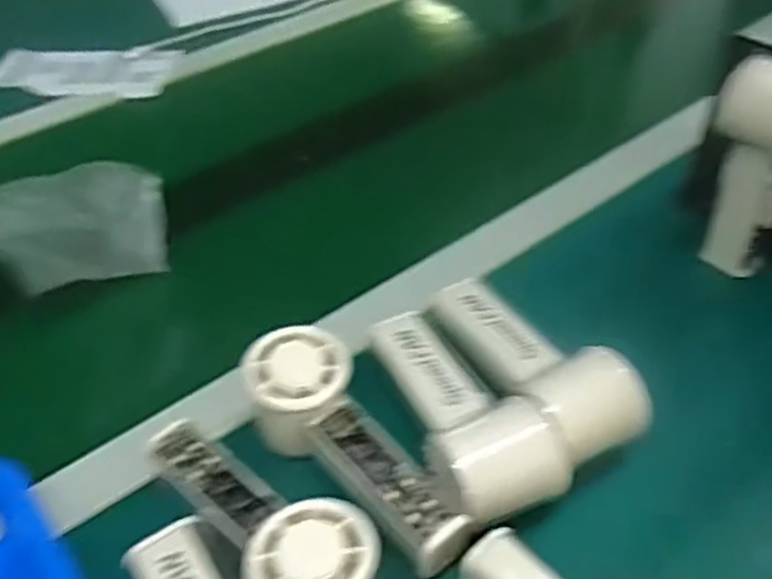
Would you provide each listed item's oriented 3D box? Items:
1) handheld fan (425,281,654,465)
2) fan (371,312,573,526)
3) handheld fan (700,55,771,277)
[{"bbox_3d":[0.086,0.042,0.468,0.063,0.049,0.160,-23,47,-19],"label":"handheld fan"},{"bbox_3d":[0.038,0.066,0.447,0.065,0.045,0.154,-20,46,-17],"label":"fan"},{"bbox_3d":[0.249,-0.077,0.513,0.072,0.148,0.048,23,48,26],"label":"handheld fan"}]

